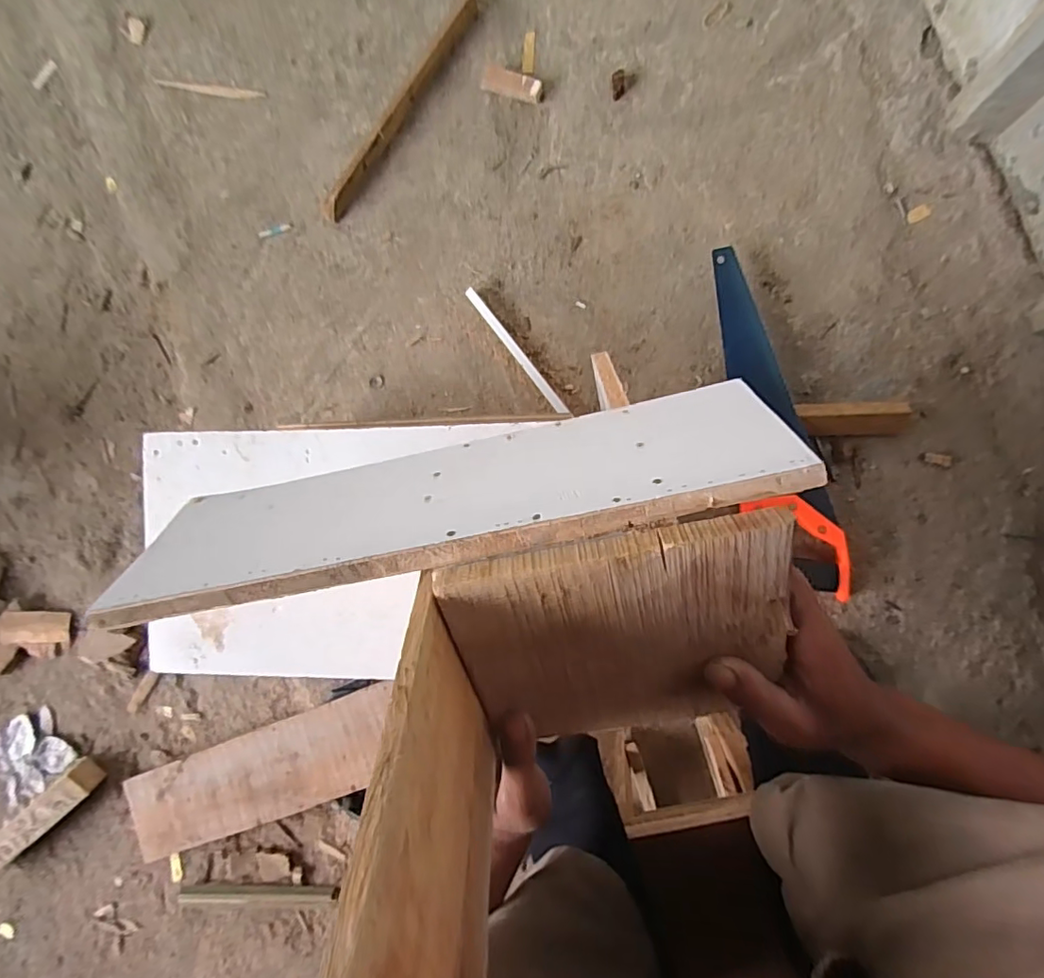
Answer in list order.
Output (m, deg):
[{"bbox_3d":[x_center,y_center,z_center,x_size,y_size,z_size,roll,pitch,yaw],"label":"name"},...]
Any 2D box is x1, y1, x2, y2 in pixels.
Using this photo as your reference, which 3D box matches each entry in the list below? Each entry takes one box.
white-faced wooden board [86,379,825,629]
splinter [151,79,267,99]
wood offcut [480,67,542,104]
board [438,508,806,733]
[{"bbox_3d":[-0.047,0.004,0.334,0.393,0.117,0.017,-11,121,7],"label":"white-faced wooden board"},{"bbox_3d":[-0.459,-0.584,0.794,0.178,0.004,0.018,13,91,8],"label":"splinter"},{"bbox_3d":[-0.014,-0.546,0.730,0.087,0.013,0.031,21,92,8],"label":"wood offcut"},{"bbox_3d":[0.057,0.086,0.306,0.174,0.015,0.138,-12,121,7],"label":"board"}]

